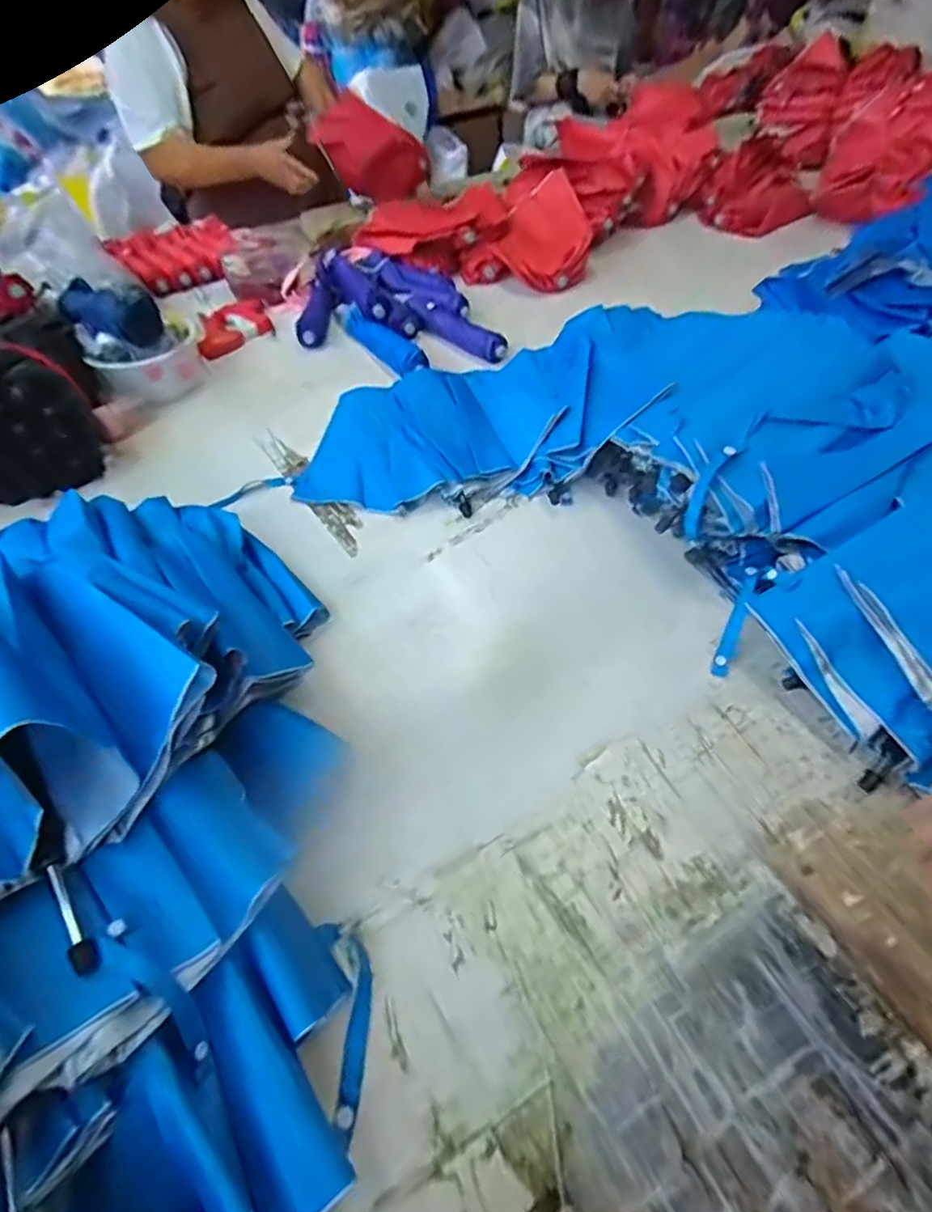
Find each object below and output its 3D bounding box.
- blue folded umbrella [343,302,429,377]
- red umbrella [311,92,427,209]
[{"bbox_3d":[-0.144,-0.475,1.093,0.063,0.046,0.276,-25,54,-20],"label":"blue folded umbrella"},{"bbox_3d":[-0.217,-1.053,1.398,0.305,0.166,0.086,37,59,27],"label":"red umbrella"}]

